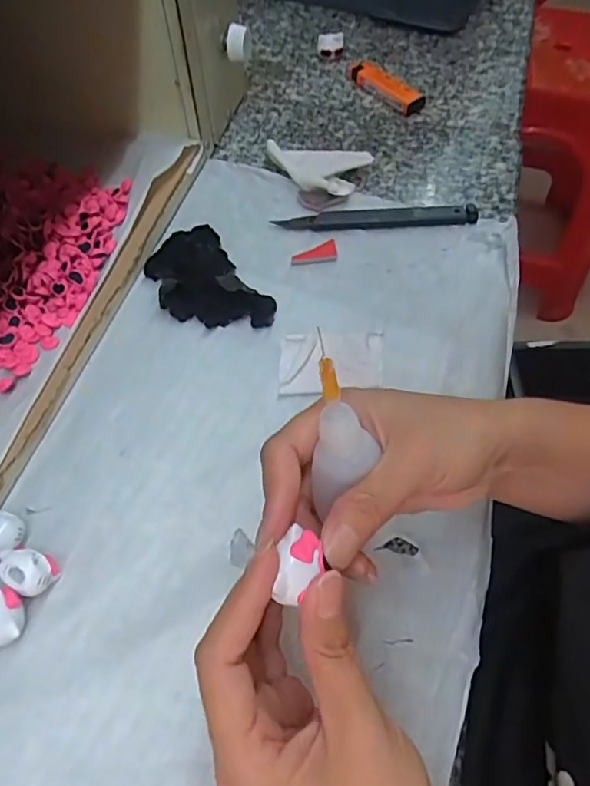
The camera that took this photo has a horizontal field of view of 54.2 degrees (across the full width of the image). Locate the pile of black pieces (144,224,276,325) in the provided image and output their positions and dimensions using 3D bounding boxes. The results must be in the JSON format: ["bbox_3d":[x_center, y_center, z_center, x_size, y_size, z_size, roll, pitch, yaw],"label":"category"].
[{"bbox_3d":[-0.063,-0.077,0.388,0.059,0.018,0.105,-27,62,-15],"label":"pile of black pieces"}]

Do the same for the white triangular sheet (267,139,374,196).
[{"bbox_3d":[0.014,-0.173,0.447,0.078,0.018,0.045,13,59,8],"label":"white triangular sheet"}]

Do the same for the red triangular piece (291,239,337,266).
[{"bbox_3d":[0.013,-0.101,0.411,0.032,0.004,0.020,-6,58,-3],"label":"red triangular piece"}]

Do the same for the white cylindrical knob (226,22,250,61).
[{"bbox_3d":[-0.043,-0.267,0.437,0.018,0.023,0.018,0,58,0],"label":"white cylindrical knob"}]

